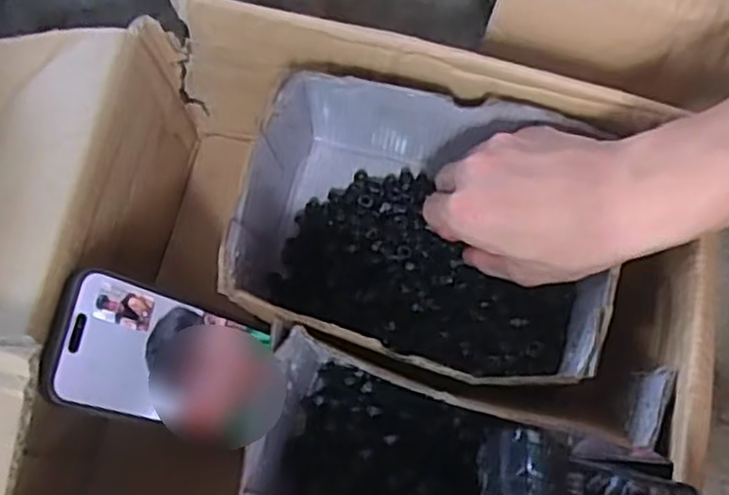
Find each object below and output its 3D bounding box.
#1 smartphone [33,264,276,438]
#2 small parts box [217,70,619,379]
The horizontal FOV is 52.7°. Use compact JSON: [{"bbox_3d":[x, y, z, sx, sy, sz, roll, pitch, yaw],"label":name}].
[{"bbox_3d":[-0.108,0.060,0.405,0.007,0.130,0.070,-12,63,42],"label":"smartphone"},{"bbox_3d":[0.029,-0.008,0.445,0.220,0.107,0.151,17,71,5],"label":"small parts box"}]

